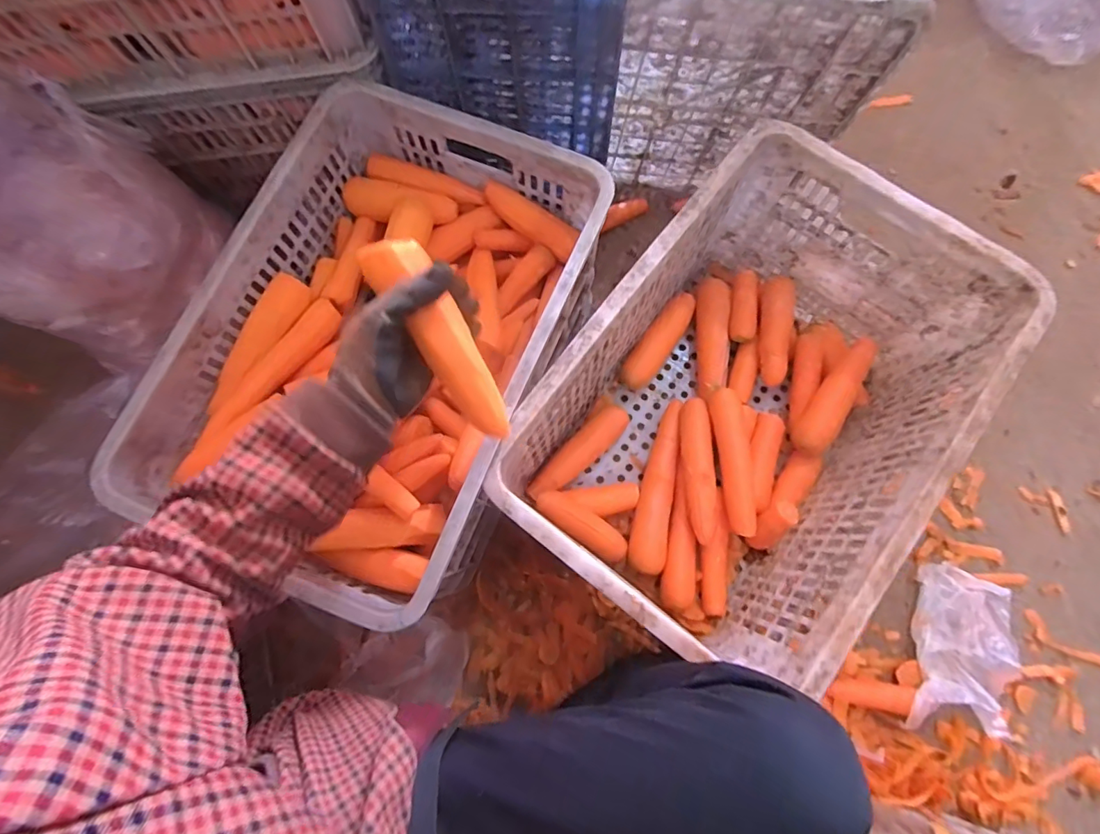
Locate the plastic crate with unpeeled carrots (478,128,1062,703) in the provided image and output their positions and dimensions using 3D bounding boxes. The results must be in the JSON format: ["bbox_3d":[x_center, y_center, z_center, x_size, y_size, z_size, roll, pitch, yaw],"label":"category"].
[{"bbox_3d":[0.220,-0.004,0.631,0.346,0.290,0.506,37,81,7],"label":"plastic crate with unpeeled carrots"}]

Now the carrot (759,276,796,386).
[{"bbox_3d":[0.323,-0.127,0.722,0.042,0.039,0.154,6,78,1],"label":"carrot"}]

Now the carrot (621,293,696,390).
[{"bbox_3d":[0.163,-0.113,0.753,0.048,0.035,0.165,36,81,7],"label":"carrot"}]

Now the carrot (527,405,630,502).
[{"bbox_3d":[0.040,0.054,0.717,0.171,0.048,0.044,-43,82,-8],"label":"carrot"}]

